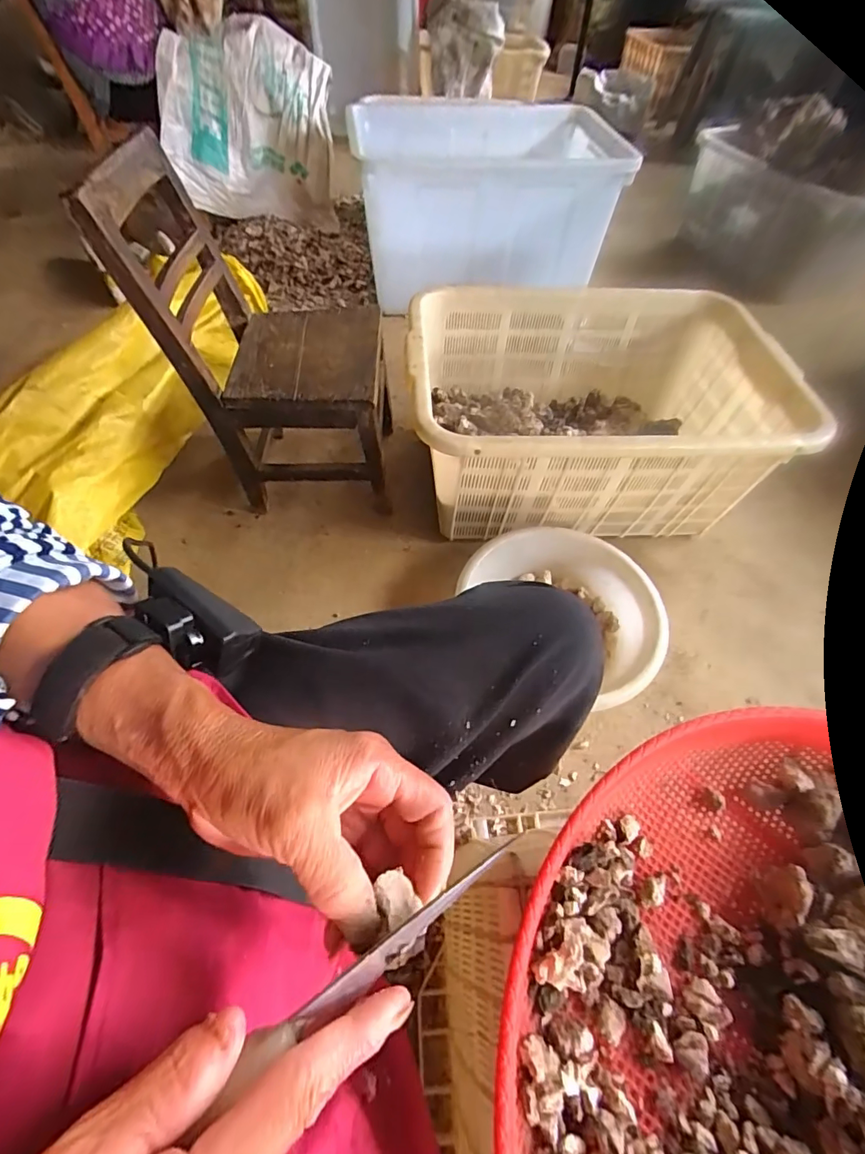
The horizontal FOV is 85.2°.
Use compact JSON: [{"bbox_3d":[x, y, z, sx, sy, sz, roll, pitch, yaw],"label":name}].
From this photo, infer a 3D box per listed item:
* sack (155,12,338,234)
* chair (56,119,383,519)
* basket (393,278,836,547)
[{"bbox_3d":[-0.501,-1.231,1.298,0.432,0.394,0.109,0,52,-11],"label":"sack"},{"bbox_3d":[-0.246,-0.363,0.797,0.340,0.498,0.252,4,57,0],"label":"chair"},{"bbox_3d":[0.272,-0.300,0.891,0.640,0.264,0.455,-4,57,-5],"label":"basket"}]

